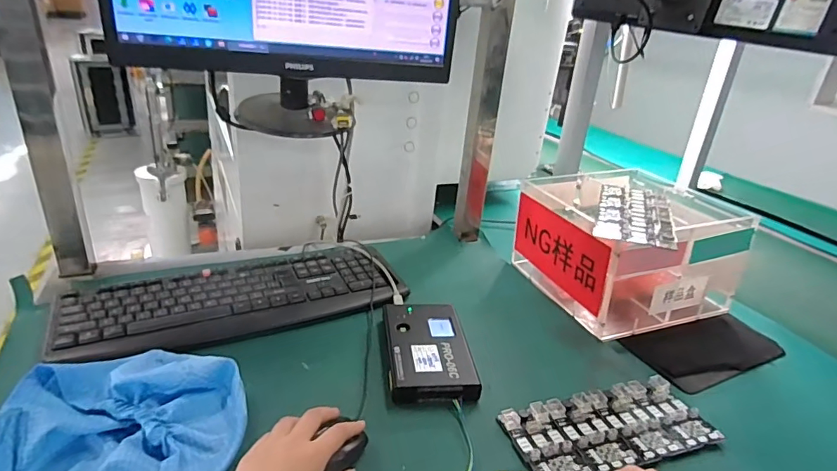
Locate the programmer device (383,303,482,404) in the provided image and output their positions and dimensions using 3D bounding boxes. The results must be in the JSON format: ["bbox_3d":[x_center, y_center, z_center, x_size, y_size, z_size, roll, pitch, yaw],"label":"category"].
[{"bbox_3d":[0.011,0.143,0.609,0.101,0.028,0.163,1,26,-9],"label":"programmer device"}]

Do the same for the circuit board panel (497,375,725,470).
[{"bbox_3d":[0.209,0.210,0.532,0.224,0.015,0.097,-4,28,-20],"label":"circuit board panel"}]

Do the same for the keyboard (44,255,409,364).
[{"bbox_3d":[-0.238,0.089,0.670,0.429,0.025,0.153,-10,30,-29],"label":"keyboard"}]

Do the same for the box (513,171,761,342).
[{"bbox_3d":[0.335,0.012,0.813,0.274,0.174,0.295,-7,29,-24],"label":"box"}]

